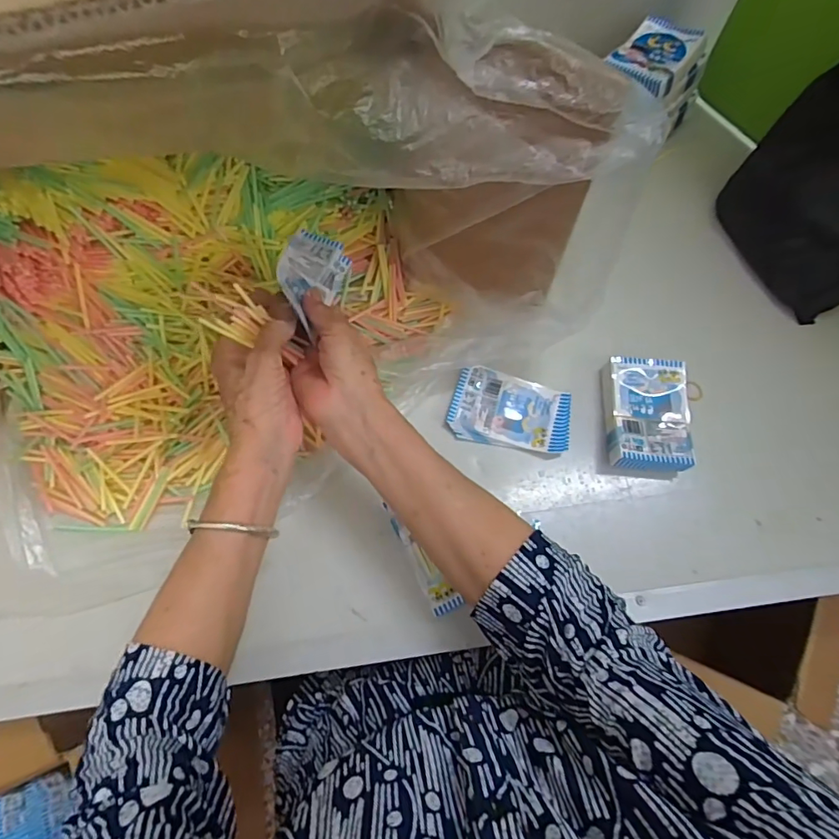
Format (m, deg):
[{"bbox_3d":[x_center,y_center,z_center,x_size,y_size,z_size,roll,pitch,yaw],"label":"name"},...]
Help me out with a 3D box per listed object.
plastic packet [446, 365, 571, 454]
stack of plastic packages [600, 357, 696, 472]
[{"bbox_3d":[0.088,-0.007,0.491,0.113,0.011,0.074,16,73,3],"label":"plastic packet"},{"bbox_3d":[0.214,-0.006,0.480,0.071,0.031,0.107,4,73,-1],"label":"stack of plastic packages"}]

